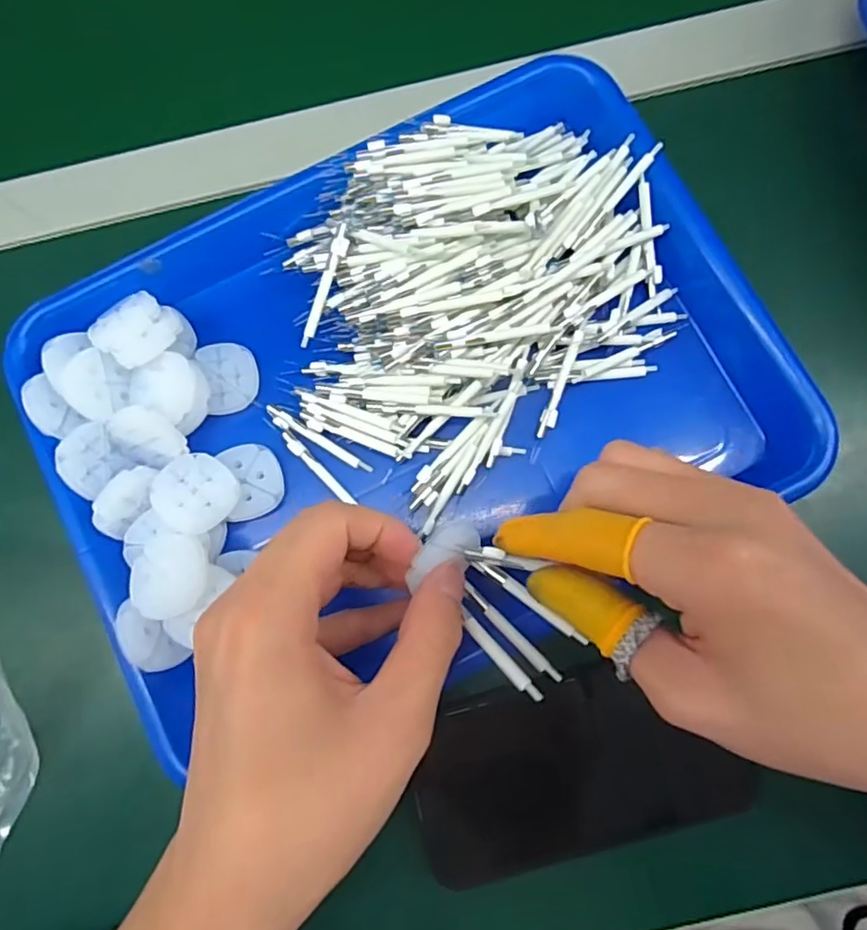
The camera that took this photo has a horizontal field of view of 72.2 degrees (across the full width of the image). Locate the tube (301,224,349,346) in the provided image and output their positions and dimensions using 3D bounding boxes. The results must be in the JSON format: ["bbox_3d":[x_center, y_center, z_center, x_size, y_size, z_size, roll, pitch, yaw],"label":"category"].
[{"bbox_3d":[-0.050,-0.082,0.275,0.007,0.004,0.057,20,94,4],"label":"tube"}]

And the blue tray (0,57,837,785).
[{"bbox_3d":[-0.013,-0.040,0.276,0.321,0.042,0.229,-26,81,-2],"label":"blue tray"}]

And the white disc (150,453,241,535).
[{"bbox_3d":[-0.107,0.012,0.266,0.035,0.004,0.035,5,72,-15],"label":"white disc"}]

